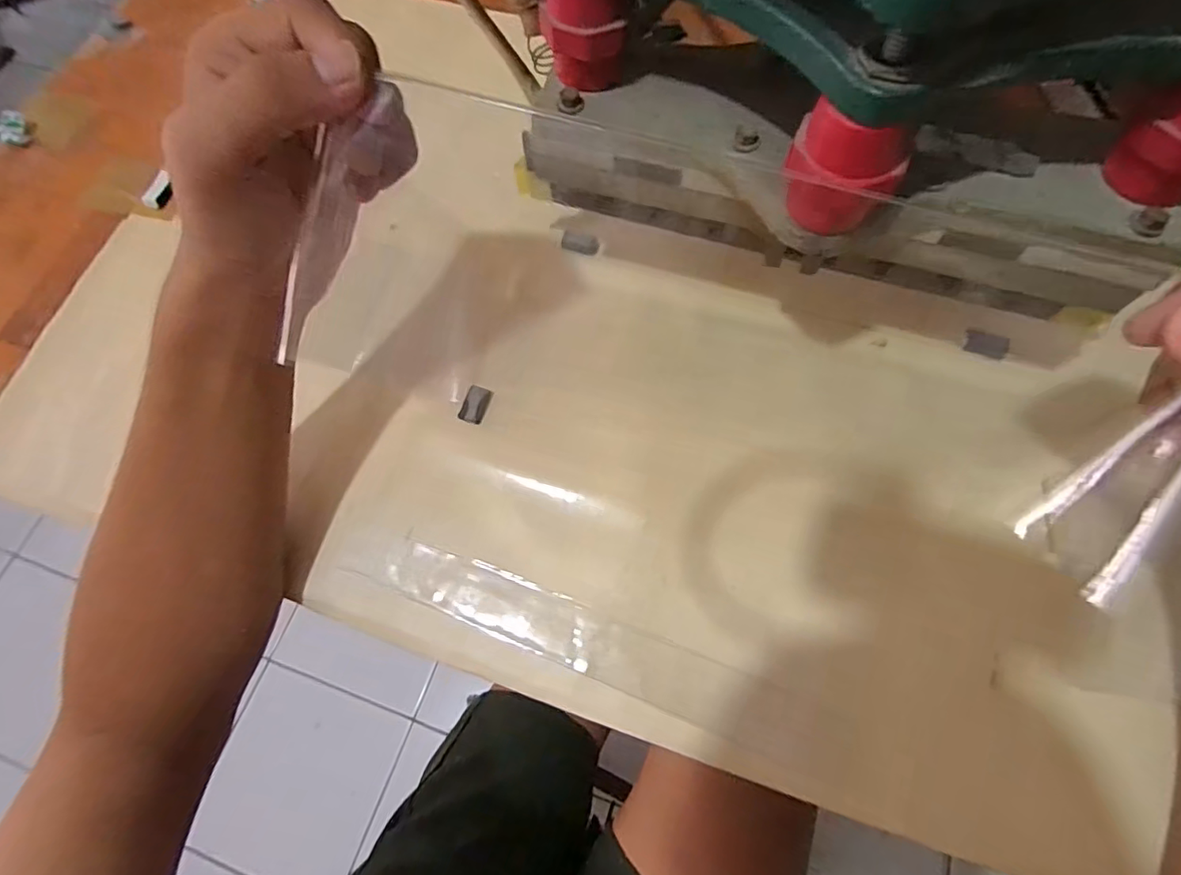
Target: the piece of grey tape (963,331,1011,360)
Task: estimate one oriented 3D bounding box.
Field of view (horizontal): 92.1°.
[{"bbox_3d":[0.231,-0.055,0.331,0.023,0.006,0.013,19,72,9],"label":"piece of grey tape"}]

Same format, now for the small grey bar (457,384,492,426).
[{"bbox_3d":[-0.068,-0.020,0.332,0.013,0.004,0.023,16,71,8],"label":"small grey bar"}]

